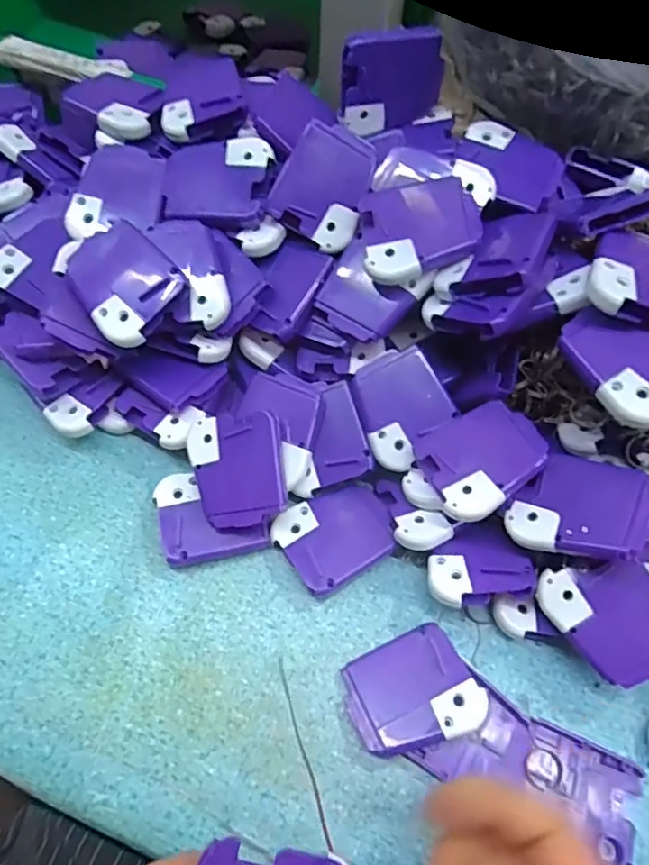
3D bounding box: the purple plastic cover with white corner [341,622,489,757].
[{"bbox_3d":[0.042,0.130,0.283,0.062,0.014,0.051,-23,64,-14],"label":"purple plastic cover with white corner"}]

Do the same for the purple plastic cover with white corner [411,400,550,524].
[{"bbox_3d":[0.084,0.013,0.300,0.061,0.011,0.054,-27,58,-3],"label":"purple plastic cover with white corner"}]

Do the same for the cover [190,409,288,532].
[{"bbox_3d":[-0.046,0.020,0.312,0.049,0.010,0.061,-13,79,11],"label":"cover"}]

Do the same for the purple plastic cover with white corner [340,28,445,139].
[{"bbox_3d":[0.040,-0.205,0.333,0.060,0.051,0.006,-15,50,-11],"label":"purple plastic cover with white corner"}]

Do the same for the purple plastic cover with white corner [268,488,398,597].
[{"bbox_3d":[0.007,0.058,0.320,0.062,0.013,0.050,-29,66,-17],"label":"purple plastic cover with white corner"}]

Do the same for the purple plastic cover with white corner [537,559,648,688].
[{"bbox_3d":[0.142,0.089,0.278,0.050,0.006,0.060,-33,72,4],"label":"purple plastic cover with white corner"}]

